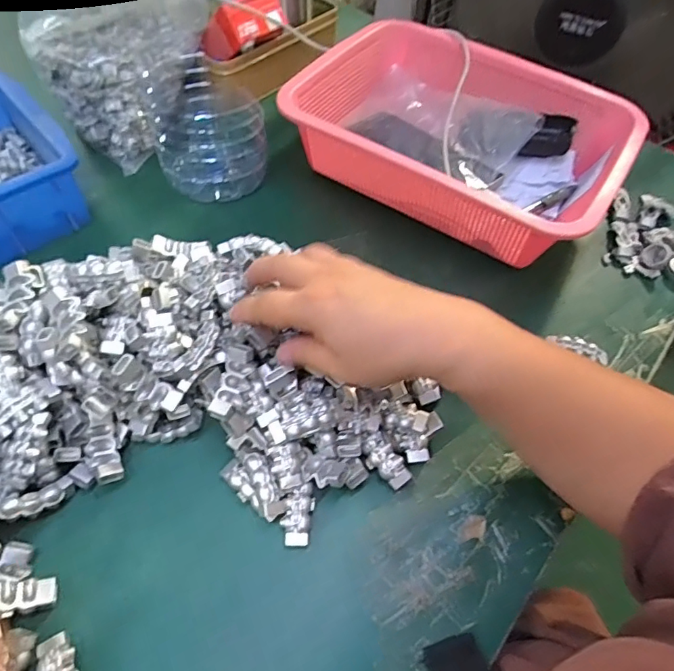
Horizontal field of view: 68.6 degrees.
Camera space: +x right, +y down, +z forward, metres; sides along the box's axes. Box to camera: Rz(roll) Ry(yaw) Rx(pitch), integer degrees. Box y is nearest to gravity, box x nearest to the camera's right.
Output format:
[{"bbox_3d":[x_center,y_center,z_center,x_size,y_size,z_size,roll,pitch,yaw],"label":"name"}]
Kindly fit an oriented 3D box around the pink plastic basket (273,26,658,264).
[{"bbox_3d":[0.116,-0.189,0.487,0.288,0.090,0.212,32,59,16],"label":"pink plastic basket"}]

